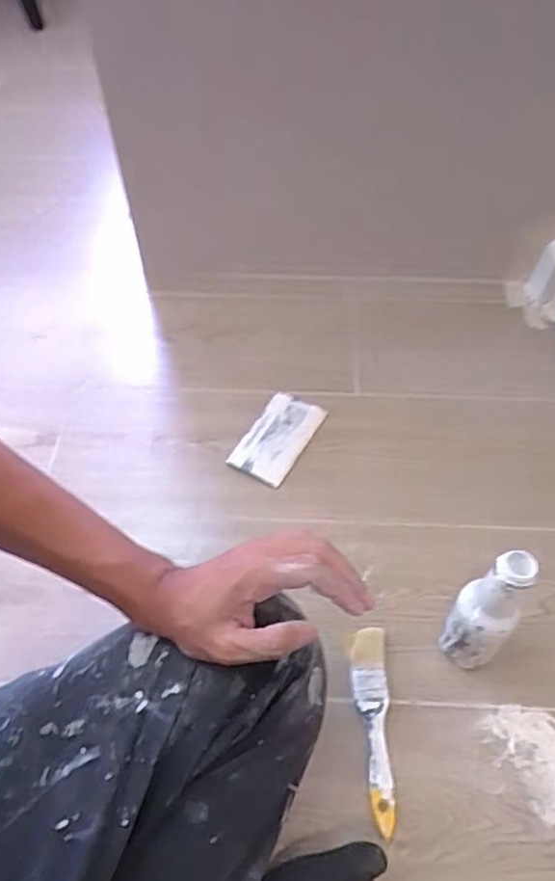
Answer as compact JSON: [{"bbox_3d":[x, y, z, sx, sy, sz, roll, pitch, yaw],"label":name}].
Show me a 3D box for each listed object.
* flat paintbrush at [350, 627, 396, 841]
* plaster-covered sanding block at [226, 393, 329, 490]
[{"bbox_3d":[0.090,0.269,0.589,0.033,0.012,0.176,0,54,1],"label":"flat paintbrush"},{"bbox_3d":[0.000,-0.005,0.775,0.071,0.009,0.126,26,58,19],"label":"plaster-covered sanding block"}]

